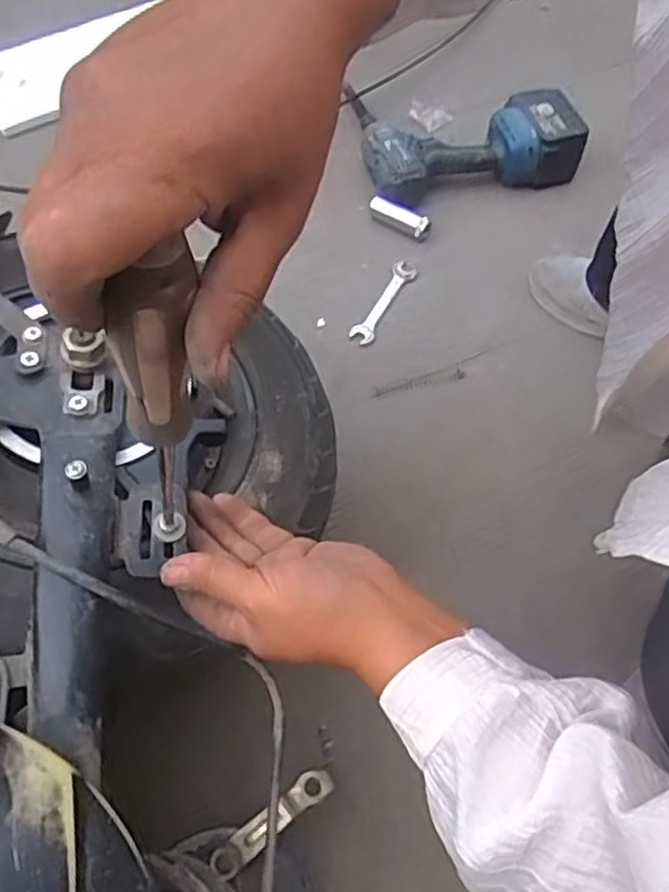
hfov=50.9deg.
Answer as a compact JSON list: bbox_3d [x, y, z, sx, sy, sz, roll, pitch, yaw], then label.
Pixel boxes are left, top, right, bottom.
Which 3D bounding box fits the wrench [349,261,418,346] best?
[{"bbox_3d":[0.057,-0.166,0.814,0.027,0.008,0.132,25,62,13],"label":"wrench"}]

